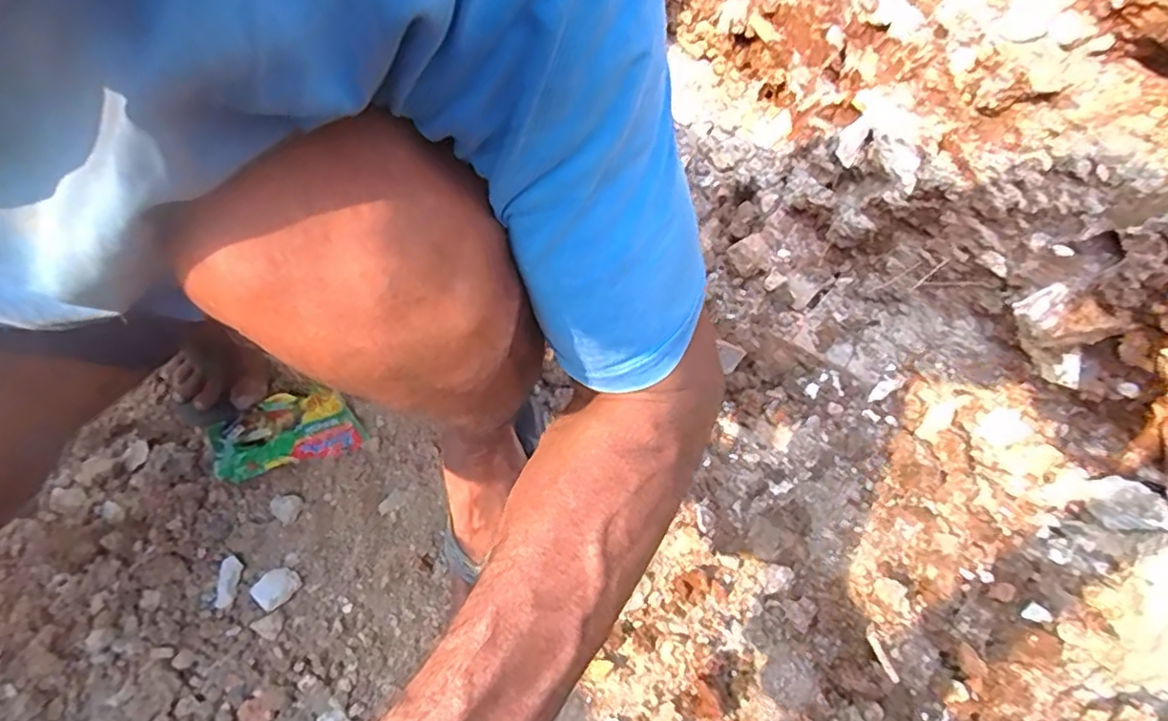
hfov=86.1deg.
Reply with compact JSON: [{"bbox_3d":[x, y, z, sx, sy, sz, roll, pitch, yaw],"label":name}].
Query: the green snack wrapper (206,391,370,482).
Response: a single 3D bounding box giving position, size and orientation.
[{"bbox_3d":[-0.311,0.070,0.650,0.144,0.026,0.074,-14,60,-9],"label":"green snack wrapper"}]

